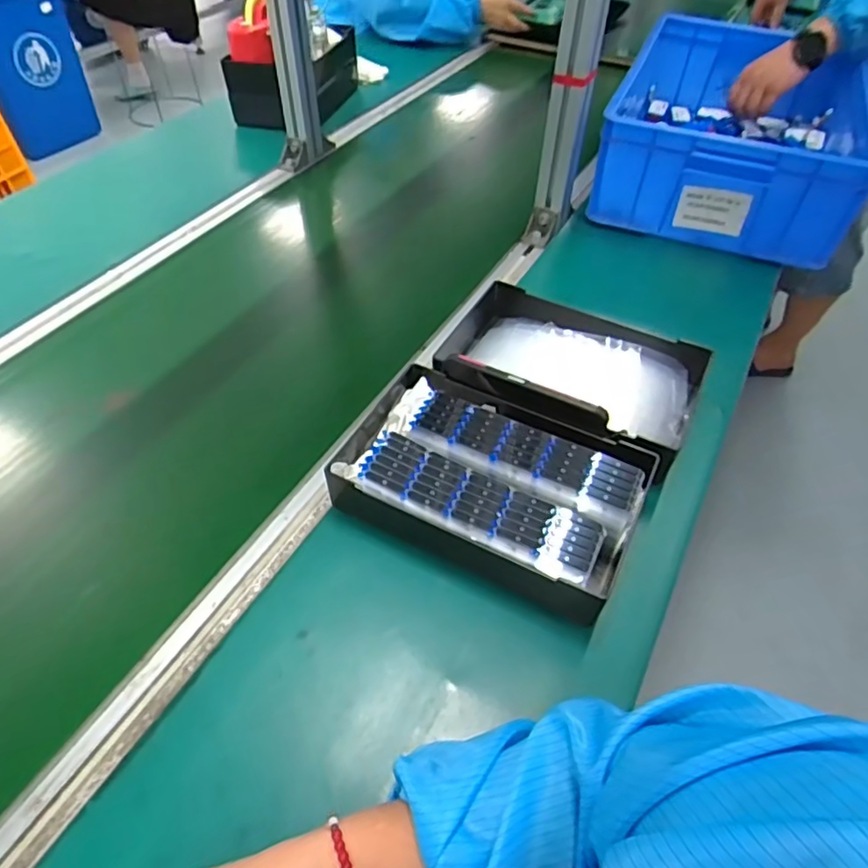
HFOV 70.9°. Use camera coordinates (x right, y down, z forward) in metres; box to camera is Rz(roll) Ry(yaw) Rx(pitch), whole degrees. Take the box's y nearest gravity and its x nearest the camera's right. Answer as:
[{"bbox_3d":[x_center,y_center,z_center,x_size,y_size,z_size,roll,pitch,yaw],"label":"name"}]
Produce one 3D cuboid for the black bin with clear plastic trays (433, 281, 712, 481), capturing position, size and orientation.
[{"bbox_3d":[0.142,-0.068,0.636,0.257,0.064,0.175,22,51,16],"label":"black bin with clear plastic trays"}]

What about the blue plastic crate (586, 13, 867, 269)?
[{"bbox_3d":[0.473,-0.469,0.962,0.354,0.173,0.505,19,51,14],"label":"blue plastic crate"}]

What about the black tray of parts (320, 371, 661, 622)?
[{"bbox_3d":[0.050,0.040,0.554,0.258,0.070,0.169,23,52,17],"label":"black tray of parts"}]

